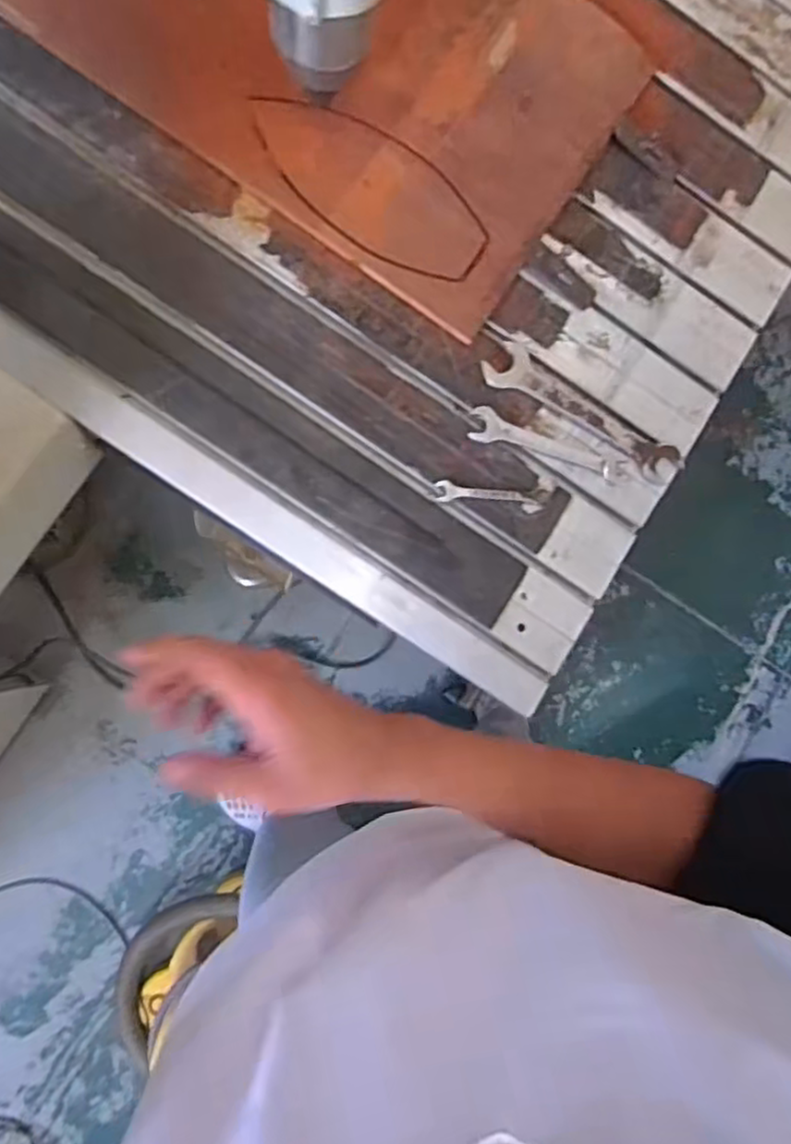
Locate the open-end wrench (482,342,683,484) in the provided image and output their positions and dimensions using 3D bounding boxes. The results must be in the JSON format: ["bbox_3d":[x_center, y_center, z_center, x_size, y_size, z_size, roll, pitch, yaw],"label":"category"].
[{"bbox_3d":[0.217,-0.180,0.819,0.246,0.015,0.058,34,81,-3],"label":"open-end wrench"}]

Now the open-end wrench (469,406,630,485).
[{"bbox_3d":[0.179,-0.144,0.813,0.188,0.006,0.041,16,83,-6],"label":"open-end wrench"}]

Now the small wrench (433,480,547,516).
[{"bbox_3d":[0.106,-0.083,0.798,0.121,0.006,0.024,7,84,-7],"label":"small wrench"}]

